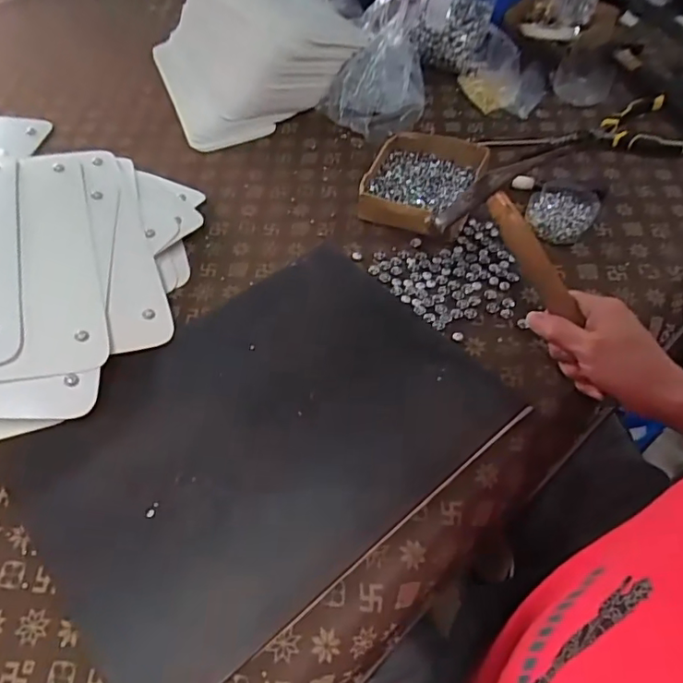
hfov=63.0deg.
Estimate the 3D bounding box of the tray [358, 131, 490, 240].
[{"bbox_3d":[0.100,-0.196,0.683,0.127,0.042,0.149,18,57,14],"label":"tray"}]

